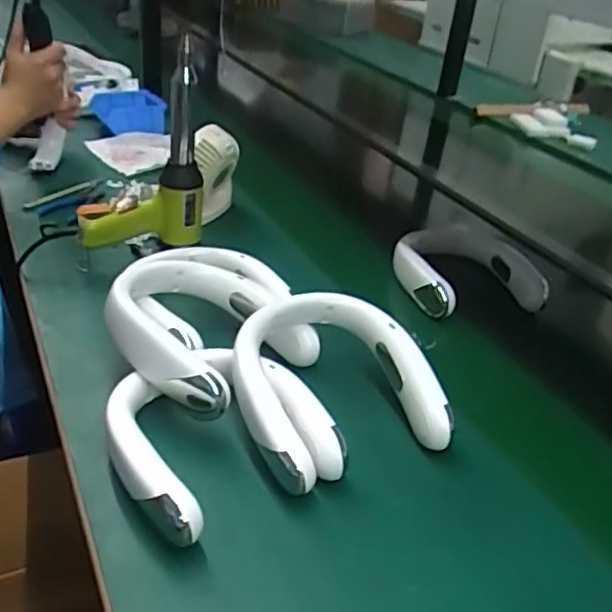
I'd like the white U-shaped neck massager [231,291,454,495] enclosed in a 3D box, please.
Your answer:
[{"bbox_3d":[0.027,0.076,0.661,0.202,0.044,0.202,-15,56,-19],"label":"white U-shaped neck massager"}]

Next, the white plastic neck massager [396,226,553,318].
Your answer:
[{"bbox_3d":[0.228,-0.056,0.955,0.199,0.045,0.192,5,32,-3],"label":"white plastic neck massager"}]

